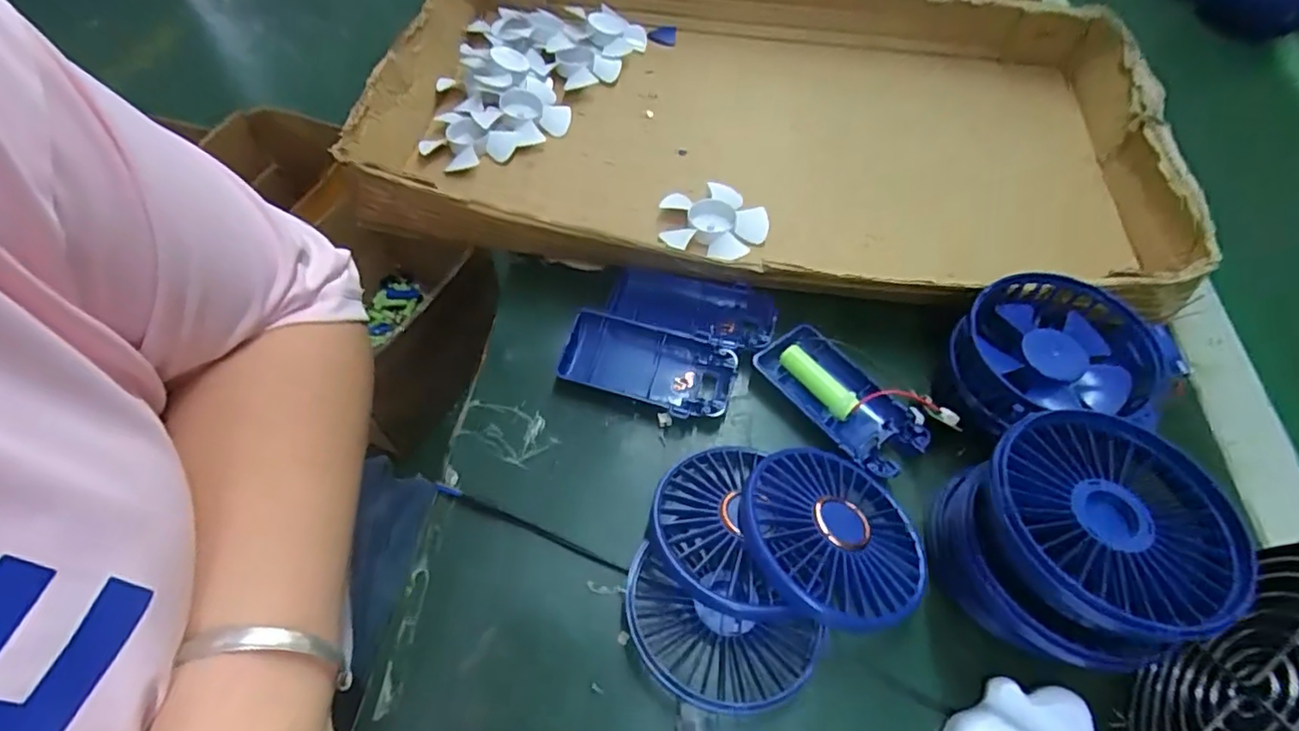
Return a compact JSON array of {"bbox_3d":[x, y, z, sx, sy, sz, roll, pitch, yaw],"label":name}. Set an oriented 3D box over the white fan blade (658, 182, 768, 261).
[{"bbox_3d":[0.041,-0.096,0.408,0.060,0.013,0.063,1,56,-1],"label":"white fan blade"}]

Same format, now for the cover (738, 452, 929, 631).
[{"bbox_3d":[0.083,0.074,0.278,0.080,0.016,0.084,16,43,-5],"label":"cover"}]

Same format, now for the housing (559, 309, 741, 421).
[{"bbox_3d":[-0.001,0.001,0.342,0.093,0.019,0.043,15,57,8],"label":"housing"}]

